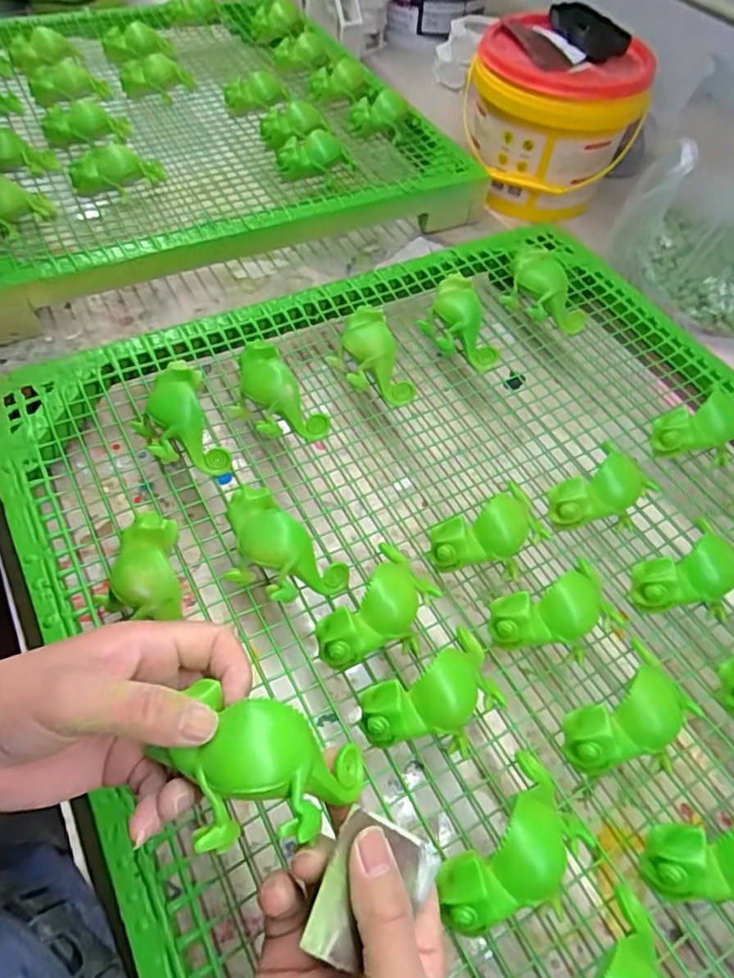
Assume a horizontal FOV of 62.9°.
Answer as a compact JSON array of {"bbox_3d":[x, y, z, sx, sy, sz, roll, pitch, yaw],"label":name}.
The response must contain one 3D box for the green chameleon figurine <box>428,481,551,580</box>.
[{"bbox_3d":[0.090,0.035,0.430,0.092,0.050,0.051,-21,60,-17],"label":"green chameleon figurine"}]

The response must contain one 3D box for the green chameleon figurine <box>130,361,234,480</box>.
[{"bbox_3d":[-0.146,-0.053,0.456,0.059,0.039,0.089,-19,59,-16],"label":"green chameleon figurine"}]

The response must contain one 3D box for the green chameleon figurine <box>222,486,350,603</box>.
[{"bbox_3d":[-0.065,0.045,0.409,0.095,0.046,0.057,35,61,18],"label":"green chameleon figurine"}]

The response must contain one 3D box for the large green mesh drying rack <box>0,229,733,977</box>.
[{"bbox_3d":[0.093,0.042,0.449,0.615,0.092,0.613,-22,60,-18],"label":"large green mesh drying rack"}]

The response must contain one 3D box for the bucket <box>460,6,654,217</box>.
[{"bbox_3d":[0.224,-0.462,0.739,0.195,0.167,0.178,13,56,5],"label":"bucket"}]

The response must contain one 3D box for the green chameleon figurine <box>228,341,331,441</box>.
[{"bbox_3d":[-0.077,-0.073,0.484,0.092,0.050,0.054,40,62,21],"label":"green chameleon figurine"}]

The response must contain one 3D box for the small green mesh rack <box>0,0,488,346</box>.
[{"bbox_3d":[-0.247,-0.473,0.749,0.574,0.096,0.585,-20,60,-17],"label":"small green mesh rack"}]

